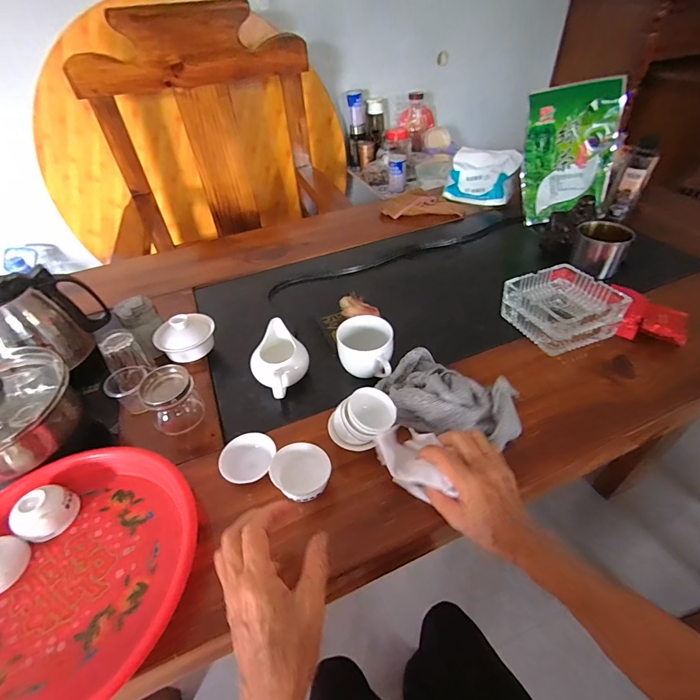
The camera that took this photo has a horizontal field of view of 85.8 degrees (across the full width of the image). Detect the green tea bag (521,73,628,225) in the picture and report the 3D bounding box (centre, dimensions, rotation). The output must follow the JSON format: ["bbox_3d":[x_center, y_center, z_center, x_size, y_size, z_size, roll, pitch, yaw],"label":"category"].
[{"bbox_3d":[0.457,-0.403,0.776,0.179,0.247,0.048,-4,27,16],"label":"green tea bag"}]

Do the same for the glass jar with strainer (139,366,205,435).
[{"bbox_3d":[-0.227,0.066,0.486,0.062,0.076,0.055,-29,49,-24],"label":"glass jar with strainer"}]

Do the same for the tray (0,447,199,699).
[{"bbox_3d":[-0.281,0.212,0.360,0.253,0.035,0.248,-2,44,2],"label":"tray"}]

